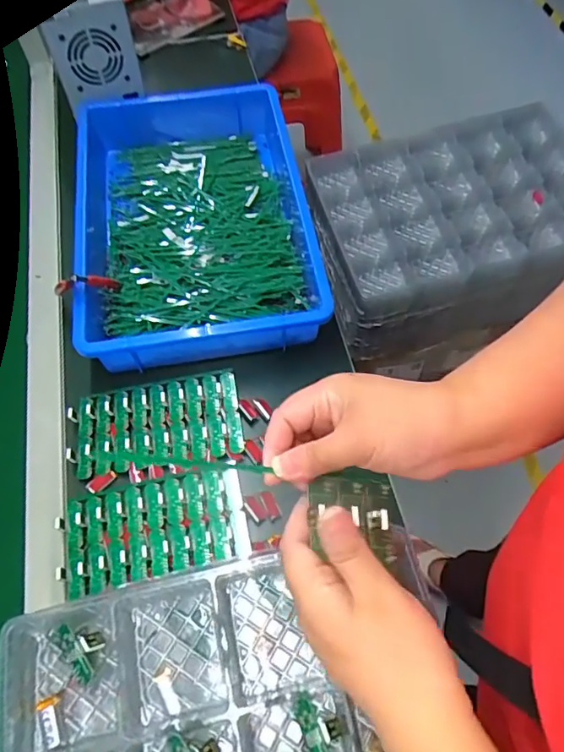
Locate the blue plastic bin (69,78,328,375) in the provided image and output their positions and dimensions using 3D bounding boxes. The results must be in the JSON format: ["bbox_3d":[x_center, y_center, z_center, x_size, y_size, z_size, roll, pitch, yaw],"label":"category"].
[{"bbox_3d":[-0.131,-0.209,0.693,0.317,0.081,0.425,-8,61,-4],"label":"blue plastic bin"}]

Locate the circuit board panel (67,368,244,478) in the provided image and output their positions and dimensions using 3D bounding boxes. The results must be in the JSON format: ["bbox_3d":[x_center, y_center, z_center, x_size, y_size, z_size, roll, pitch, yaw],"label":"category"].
[{"bbox_3d":[-0.142,0.049,0.578,0.185,0.019,0.098,-8,61,-4],"label":"circuit board panel"}]

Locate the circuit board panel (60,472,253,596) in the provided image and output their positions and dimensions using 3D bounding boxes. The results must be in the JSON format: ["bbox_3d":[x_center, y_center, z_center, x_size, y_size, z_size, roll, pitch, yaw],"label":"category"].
[{"bbox_3d":[-0.130,0.152,0.523,0.183,0.022,0.096,-11,61,-5],"label":"circuit board panel"}]

